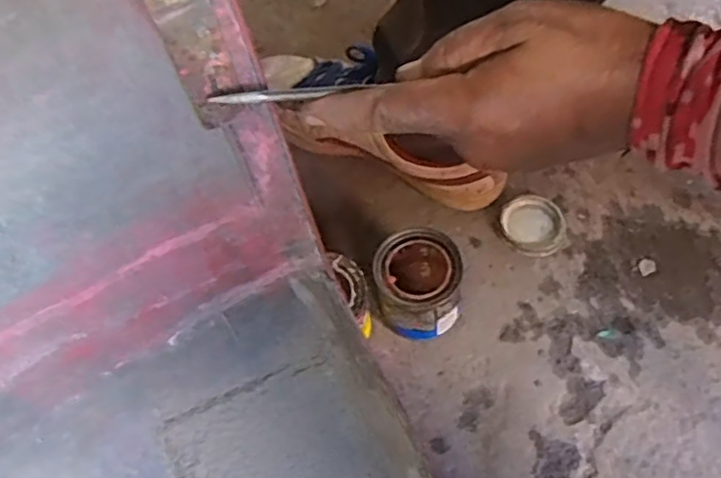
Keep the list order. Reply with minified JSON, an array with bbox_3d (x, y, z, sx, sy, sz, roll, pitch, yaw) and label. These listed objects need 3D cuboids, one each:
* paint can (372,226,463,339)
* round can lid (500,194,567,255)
[{"bbox_3d":[0.050,0.039,0.546,0.080,0.072,0.083,-2,61,4],"label":"paint can"},{"bbox_3d":[0.164,-0.014,0.604,0.059,0.008,0.060,-1,61,2],"label":"round can lid"}]

